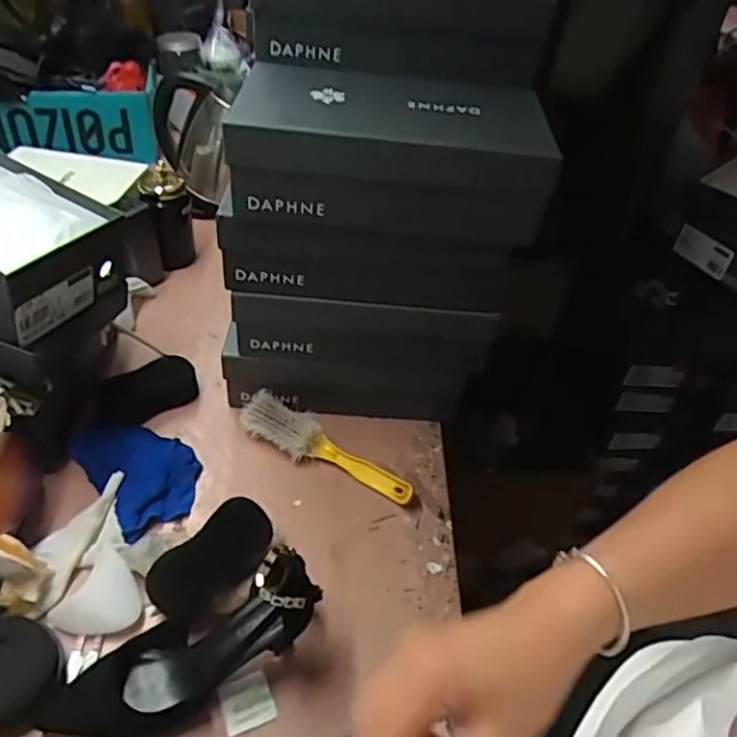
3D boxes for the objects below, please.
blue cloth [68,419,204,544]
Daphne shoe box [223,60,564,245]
[{"bbox_3d":[-0.260,0.108,0.723,0.107,0.031,0.156,-27,53,-31],"label":"blue cloth"},{"bbox_3d":[0.021,-0.225,0.633,0.291,0.104,0.174,3,43,-4],"label":"Daphne shoe box"}]

